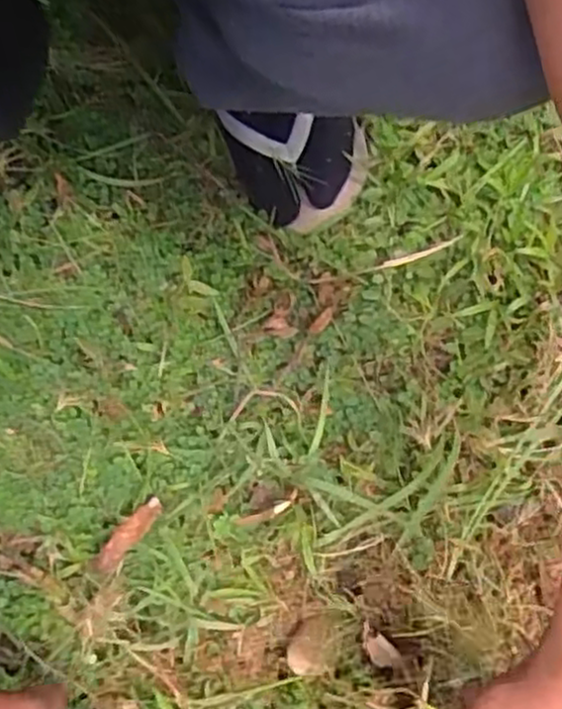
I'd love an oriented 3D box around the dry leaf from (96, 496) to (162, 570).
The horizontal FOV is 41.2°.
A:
[{"bbox_3d":[-0.103,0.121,0.507,0.015,0.016,0.058,38,66,8],"label":"dry leaf"}]

